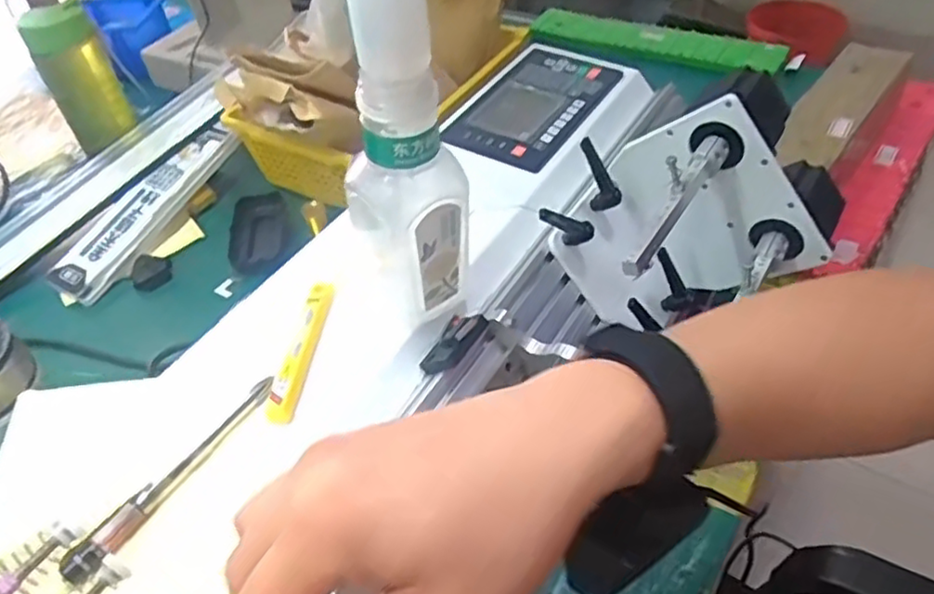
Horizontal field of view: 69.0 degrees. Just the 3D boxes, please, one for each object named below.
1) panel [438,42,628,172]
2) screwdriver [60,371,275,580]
[{"bbox_3d":[0.057,-0.169,0.590,0.094,0.012,0.172,20,51,24],"label":"panel"},{"bbox_3d":[-0.149,0.093,0.356,0.013,0.018,0.130,23,52,26],"label":"screwdriver"}]

